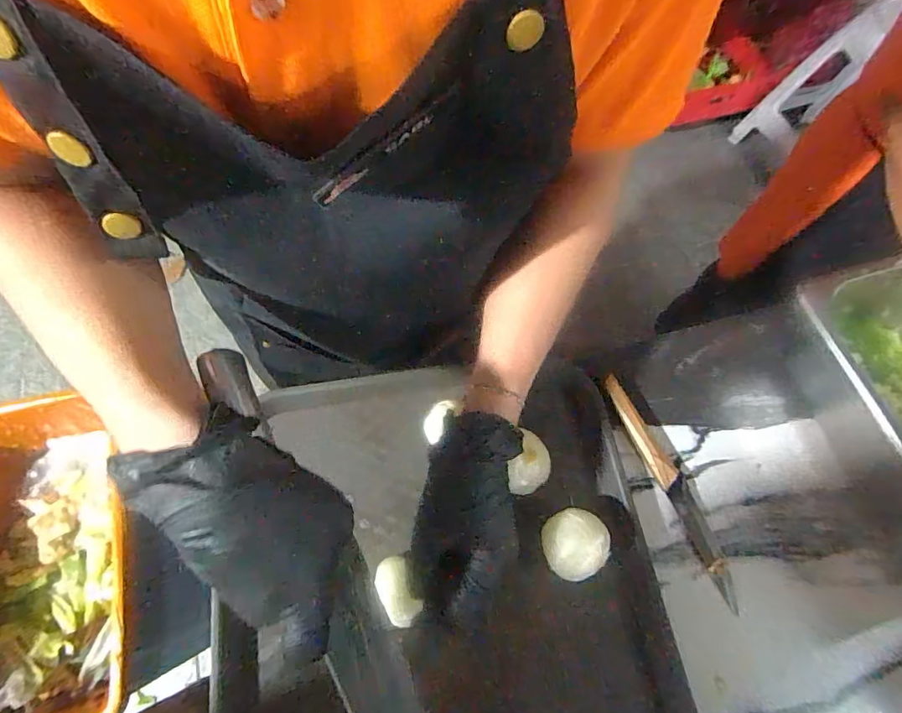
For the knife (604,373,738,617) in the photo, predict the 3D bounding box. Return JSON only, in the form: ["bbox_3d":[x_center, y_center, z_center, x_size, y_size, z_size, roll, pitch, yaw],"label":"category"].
[{"bbox_3d":[0.198,0.110,0.421,0.026,0.016,0.209,-22,70,-11],"label":"knife"}]

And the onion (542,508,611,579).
[{"bbox_3d":[0.100,0.151,0.382,0.052,0.049,0.054,-9,68,-6],"label":"onion"}]

